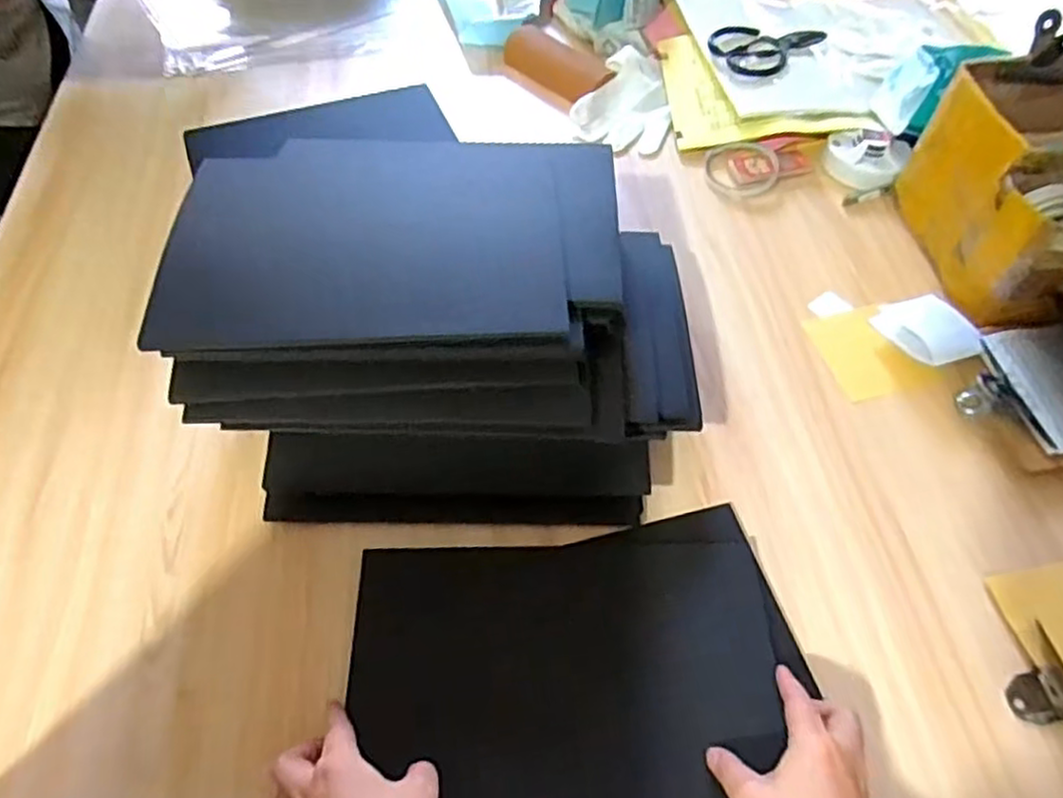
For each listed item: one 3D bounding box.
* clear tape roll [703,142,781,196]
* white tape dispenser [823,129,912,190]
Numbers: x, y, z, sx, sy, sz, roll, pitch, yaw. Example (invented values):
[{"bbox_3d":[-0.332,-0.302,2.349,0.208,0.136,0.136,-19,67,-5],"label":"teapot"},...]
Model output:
[{"bbox_3d":[0.242,-0.268,0.827,0.087,0.016,0.080,1,55,-2],"label":"clear tape roll"},{"bbox_3d":[0.385,-0.277,0.835,0.087,0.034,0.080,1,55,-2],"label":"white tape dispenser"}]

